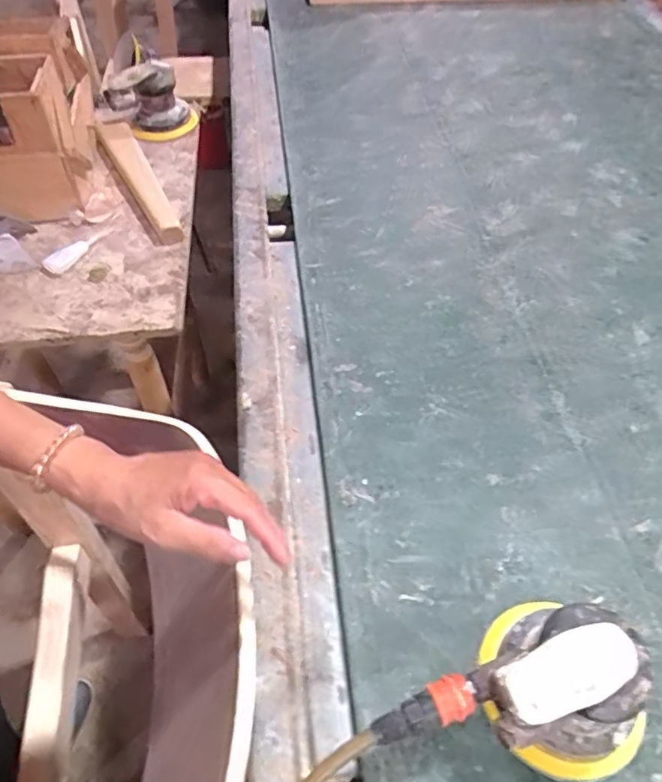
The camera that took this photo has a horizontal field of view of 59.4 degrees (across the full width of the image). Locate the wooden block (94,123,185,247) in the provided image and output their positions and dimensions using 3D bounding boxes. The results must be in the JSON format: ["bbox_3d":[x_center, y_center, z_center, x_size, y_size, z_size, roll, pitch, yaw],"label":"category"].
[{"bbox_3d":[-0.278,-0.305,0.836,0.045,0.034,0.276,-20,54,-17],"label":"wooden block"}]

